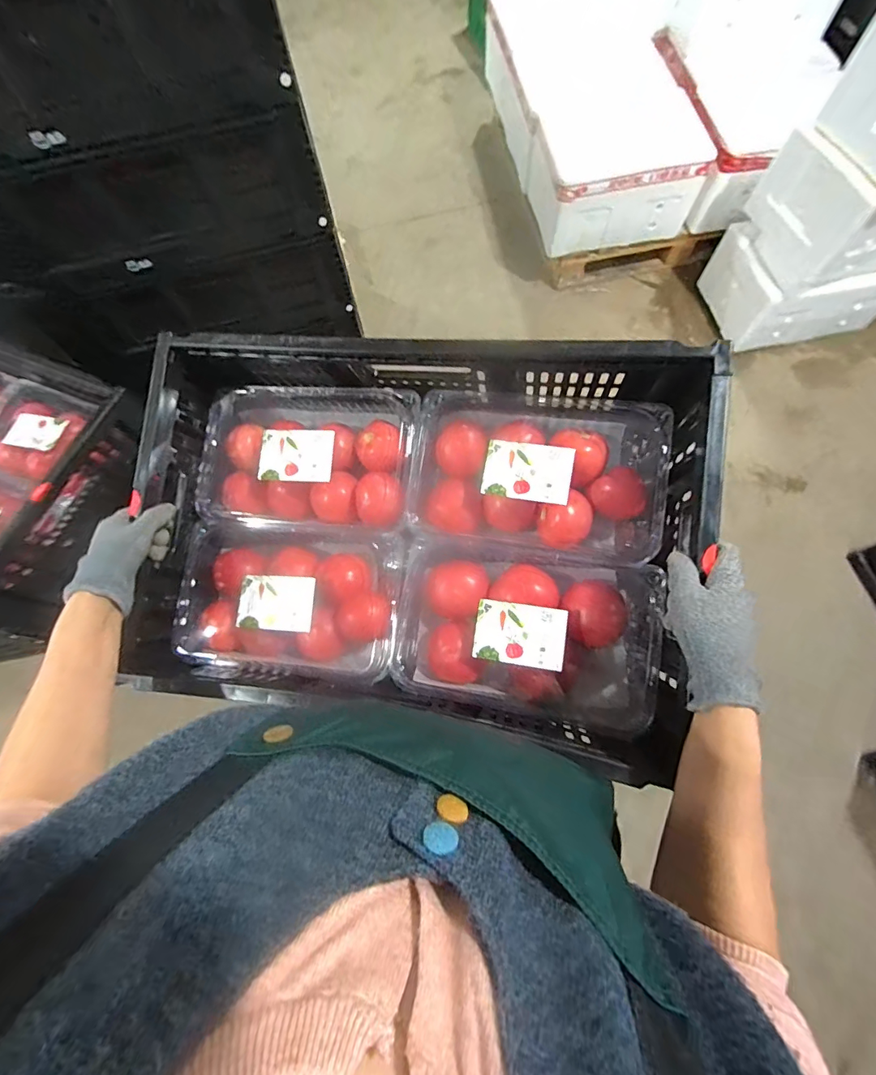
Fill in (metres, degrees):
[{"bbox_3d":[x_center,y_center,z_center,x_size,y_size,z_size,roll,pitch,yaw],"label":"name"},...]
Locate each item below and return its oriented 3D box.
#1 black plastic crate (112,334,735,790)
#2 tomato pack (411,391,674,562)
[{"bbox_3d":[-0.035,-0.010,0.537,0.587,0.180,0.386,7,89,12],"label":"black plastic crate"},{"bbox_3d":[0.107,-0.080,0.529,0.302,0.091,0.193,11,88,13],"label":"tomato pack"}]

